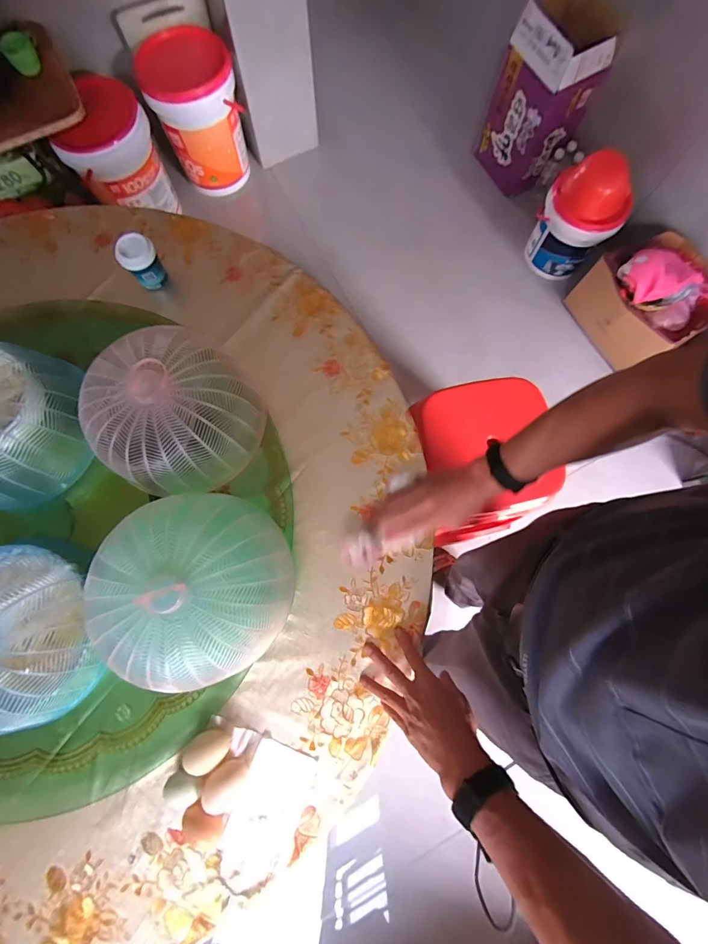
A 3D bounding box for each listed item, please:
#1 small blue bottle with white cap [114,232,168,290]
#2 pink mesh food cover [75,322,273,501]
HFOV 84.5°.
[{"bbox_3d":[-0.342,-0.338,0.632,0.059,0.071,0.052,-36,81,-7],"label":"small blue bottle with white cap"},{"bbox_3d":[-0.250,-0.085,0.550,0.204,0.110,0.219,44,82,8],"label":"pink mesh food cover"}]

